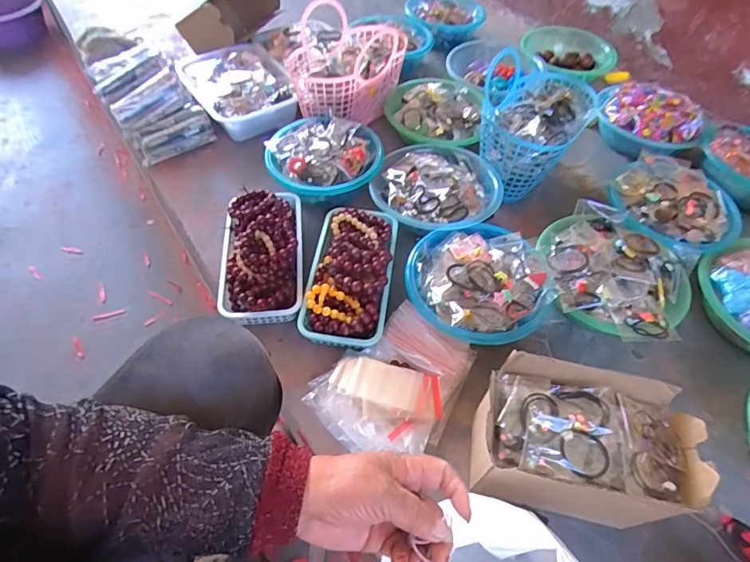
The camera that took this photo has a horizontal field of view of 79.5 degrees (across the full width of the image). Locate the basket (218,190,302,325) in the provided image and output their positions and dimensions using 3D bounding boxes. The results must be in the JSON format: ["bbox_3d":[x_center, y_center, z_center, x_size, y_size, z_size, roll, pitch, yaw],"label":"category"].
[{"bbox_3d":[-0.188,-0.054,0.749,0.131,0.098,0.251,-1,54,-4],"label":"basket"}]

